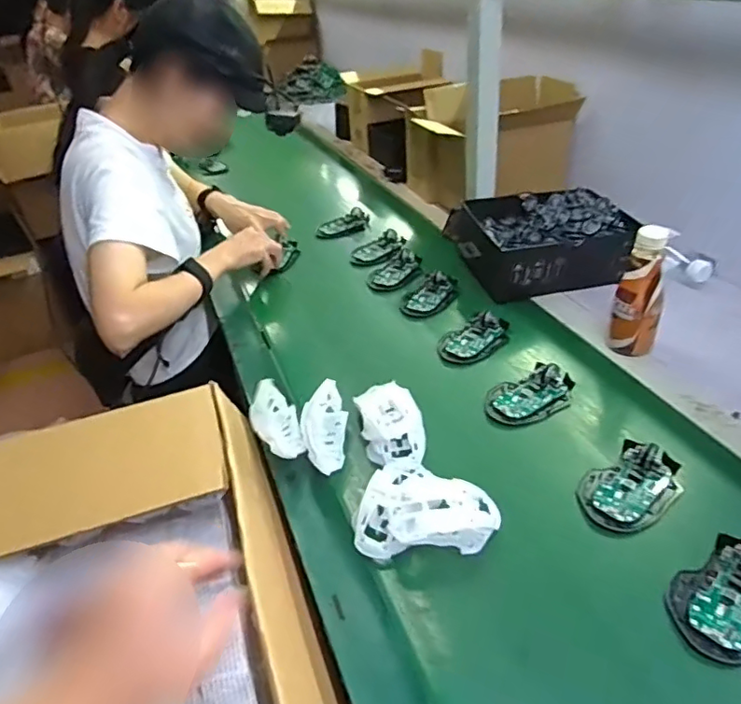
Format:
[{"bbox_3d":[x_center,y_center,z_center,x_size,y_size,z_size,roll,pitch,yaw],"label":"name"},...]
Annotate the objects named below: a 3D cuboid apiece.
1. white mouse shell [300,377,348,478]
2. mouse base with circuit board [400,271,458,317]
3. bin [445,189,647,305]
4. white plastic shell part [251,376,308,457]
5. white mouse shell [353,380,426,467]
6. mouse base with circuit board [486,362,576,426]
[{"bbox_3d":[-0.051,0.087,0.639,0.042,0.062,0.105,-2,36,6],"label":"white mouse shell"},{"bbox_3d":[0.097,-0.096,0.910,0.070,0.026,0.113,16,41,28],"label":"mouse base with circuit board"},{"bbox_3d":[0.278,-0.189,0.957,0.250,0.093,0.238,-7,36,-2],"label":"bin"},{"bbox_3d":[-0.108,0.081,0.652,0.050,0.064,0.096,-13,36,-10],"label":"white plastic shell part"},{"bbox_3d":[0.024,0.082,0.639,0.068,0.047,0.088,-8,36,-2],"label":"white mouse shell"},{"bbox_3d":[0.197,0.049,0.692,0.113,0.026,0.068,-18,37,-16],"label":"mouse base with circuit board"}]

